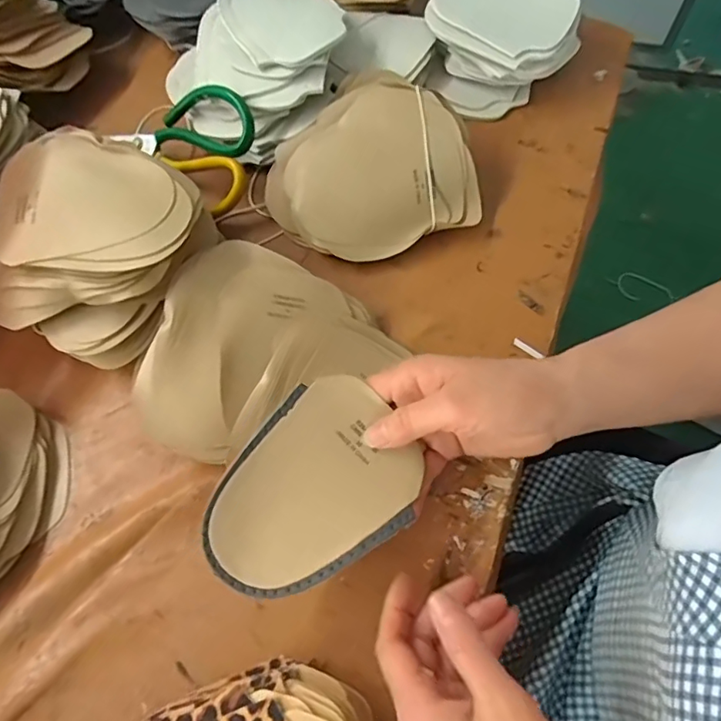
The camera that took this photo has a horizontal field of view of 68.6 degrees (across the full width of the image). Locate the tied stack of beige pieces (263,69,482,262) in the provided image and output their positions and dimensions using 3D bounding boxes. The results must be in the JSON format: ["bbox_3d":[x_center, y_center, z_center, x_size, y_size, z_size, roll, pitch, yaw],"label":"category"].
[{"bbox_3d":[0.015,-0.159,0.431,0.162,0.049,0.162,39,76,18],"label":"tied stack of beige pieces"}]

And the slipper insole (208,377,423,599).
[{"bbox_3d":[-0.031,0.074,0.315,0.129,0.016,0.098,-32,75,-12],"label":"slipper insole"}]

